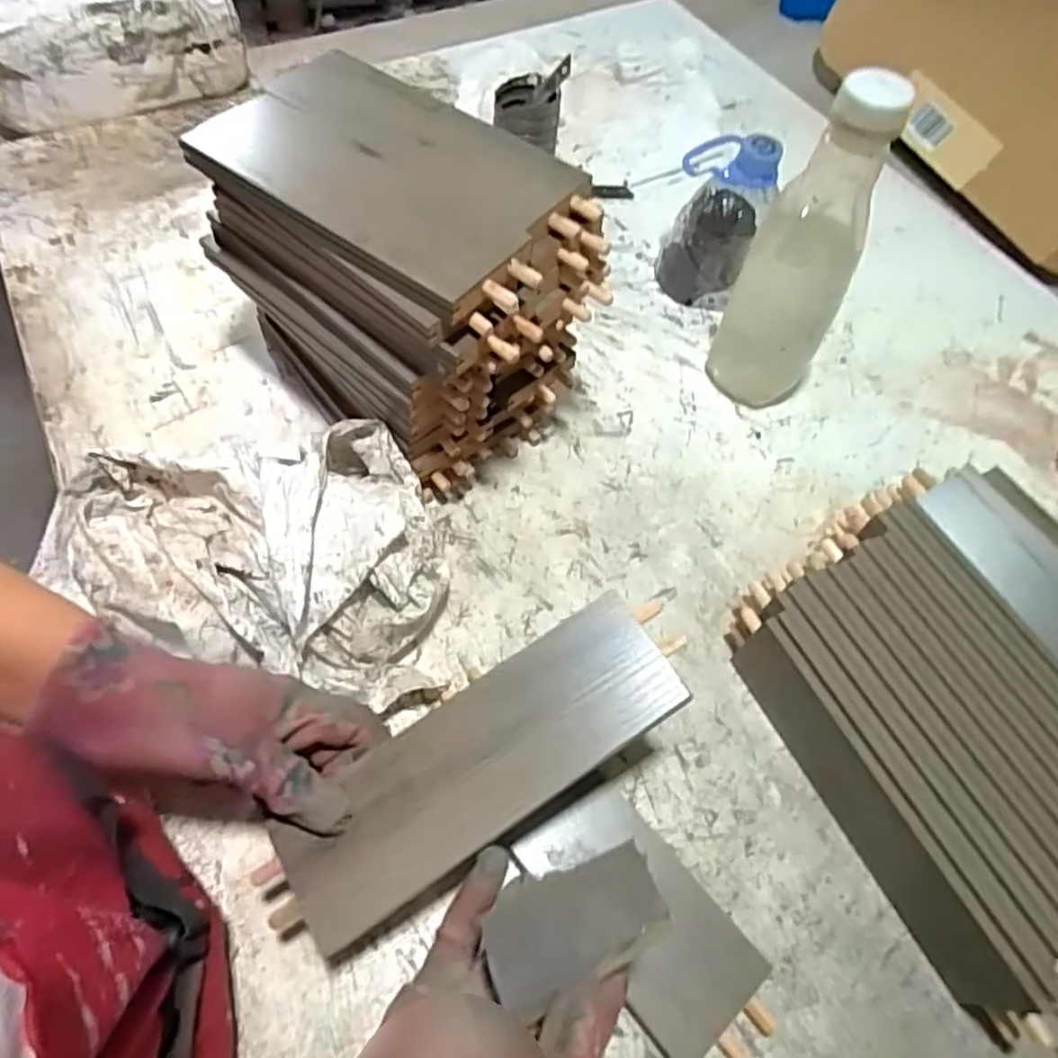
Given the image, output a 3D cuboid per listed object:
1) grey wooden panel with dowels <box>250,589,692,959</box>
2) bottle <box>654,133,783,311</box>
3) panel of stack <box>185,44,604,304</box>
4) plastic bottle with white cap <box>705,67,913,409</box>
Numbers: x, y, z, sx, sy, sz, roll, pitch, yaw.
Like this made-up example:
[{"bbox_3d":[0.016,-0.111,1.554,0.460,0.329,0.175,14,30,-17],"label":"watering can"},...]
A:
[{"bbox_3d":[-0.022,0.113,0.325,0.221,0.008,0.068,-35,69,-7],"label":"grey wooden panel with dowels"},{"bbox_3d":[0.153,-0.250,0.556,0.079,0.126,0.067,18,61,8],"label":"bottle"},{"bbox_3d":[-0.078,-0.205,0.382,0.200,0.012,0.122,35,64,16],"label":"panel of stack"},{"bbox_3d":[0.180,-0.178,0.462,0.070,0.228,0.056,22,62,10],"label":"plastic bottle with white cap"}]

